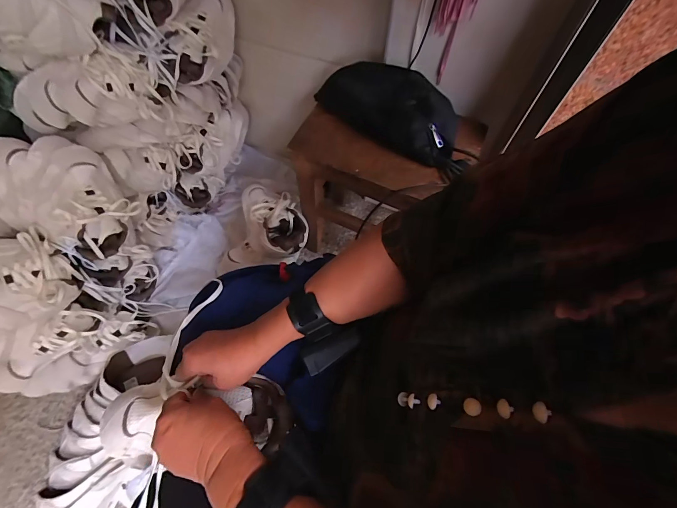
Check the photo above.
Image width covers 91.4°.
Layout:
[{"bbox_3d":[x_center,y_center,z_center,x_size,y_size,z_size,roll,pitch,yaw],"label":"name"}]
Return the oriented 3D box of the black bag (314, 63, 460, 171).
[{"bbox_3d":[0.096,-0.268,0.611,0.264,0.065,0.139,25,65,11],"label":"black bag"}]

